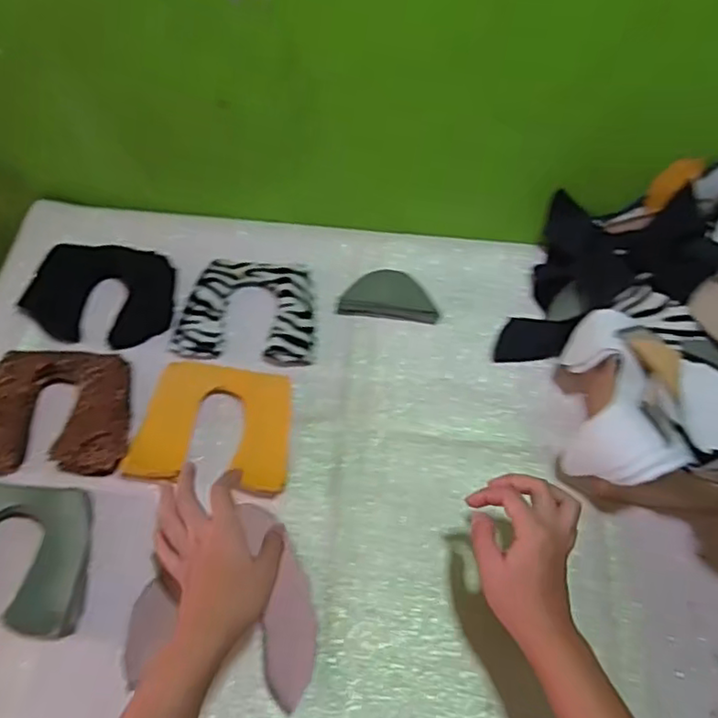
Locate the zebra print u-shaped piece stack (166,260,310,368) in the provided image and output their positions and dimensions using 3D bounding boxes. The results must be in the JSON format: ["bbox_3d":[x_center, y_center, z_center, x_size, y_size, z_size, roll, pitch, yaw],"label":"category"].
[{"bbox_3d":[-0.122,-0.059,0.717,0.148,0.019,0.131,5,59,1],"label":"zebra print u-shaped piece stack"}]

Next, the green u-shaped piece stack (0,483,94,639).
[{"bbox_3d":[-0.313,0.175,0.568,0.146,0.023,0.124,4,59,0],"label":"green u-shaped piece stack"}]

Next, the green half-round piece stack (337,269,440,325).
[{"bbox_3d":[0.035,-0.075,0.736,0.111,0.017,0.055,5,59,0],"label":"green half-round piece stack"}]

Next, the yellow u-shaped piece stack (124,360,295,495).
[{"bbox_3d":[-0.145,0.068,0.655,0.153,0.016,0.126,9,63,1],"label":"yellow u-shaped piece stack"}]

